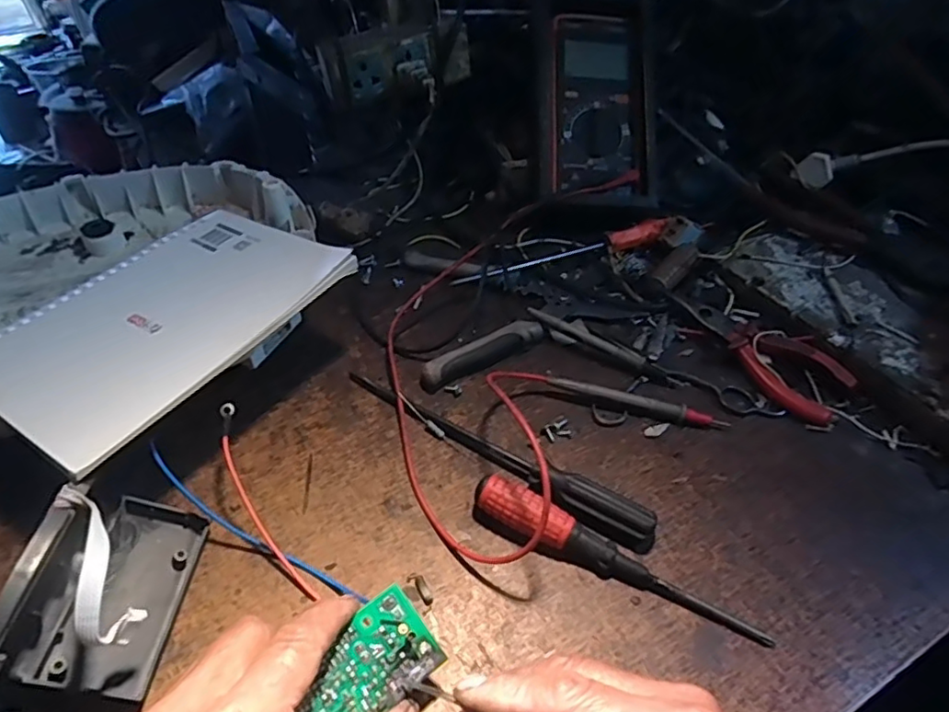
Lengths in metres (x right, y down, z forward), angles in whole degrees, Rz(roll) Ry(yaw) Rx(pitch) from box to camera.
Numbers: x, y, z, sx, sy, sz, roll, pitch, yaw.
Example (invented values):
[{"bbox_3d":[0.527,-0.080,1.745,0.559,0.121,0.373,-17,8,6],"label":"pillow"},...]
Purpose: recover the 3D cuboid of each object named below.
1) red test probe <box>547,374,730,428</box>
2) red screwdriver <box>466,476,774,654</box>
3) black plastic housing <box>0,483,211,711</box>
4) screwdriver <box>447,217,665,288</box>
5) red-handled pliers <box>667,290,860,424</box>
[{"bbox_3d":[0.112,0.032,0.414,0.121,0.018,0.013,11,47,10],"label":"red test probe"},{"bbox_3d":[0.076,0.112,0.329,0.167,0.026,0.022,22,50,19],"label":"red screwdriver"},{"bbox_3d":[-0.182,0.124,0.264,0.059,0.071,0.155,11,47,10],"label":"black plastic housing"},{"bbox_3d":[0.076,-0.083,0.513,0.207,0.021,0.016,-18,49,-17],"label":"screwdriver"},{"bbox_3d":[0.208,-0.007,0.450,0.050,0.024,0.138,-30,53,-26],"label":"red-handled pliers"}]

